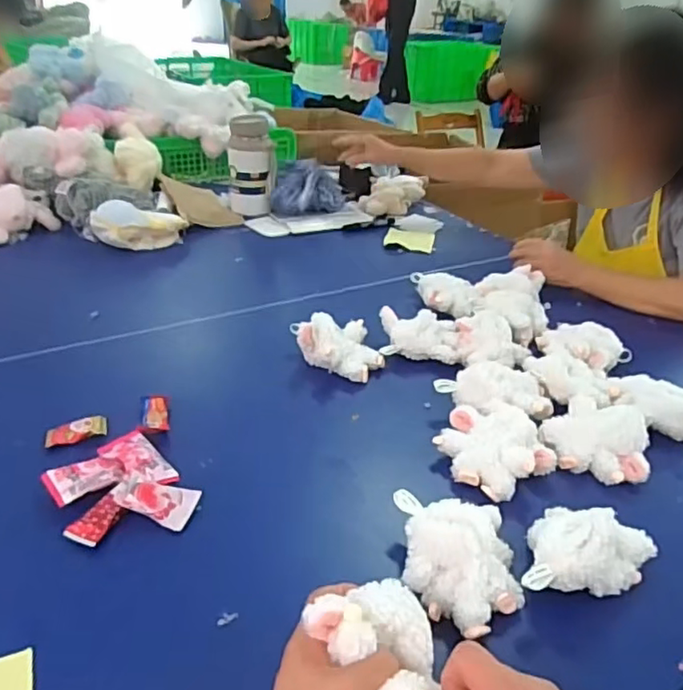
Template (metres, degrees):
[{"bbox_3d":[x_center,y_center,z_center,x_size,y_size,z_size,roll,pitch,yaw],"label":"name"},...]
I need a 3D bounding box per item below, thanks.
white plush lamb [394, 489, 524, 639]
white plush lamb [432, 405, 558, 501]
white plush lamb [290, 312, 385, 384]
[{"bbox_3d":[0.104,0.188,0.547,0.096,0.057,0.129,3,31,-1],"label":"white plush lamb"},{"bbox_3d":[0.167,0.115,0.694,0.108,0.048,0.121,-16,36,-30],"label":"white plush lamb"},{"bbox_3d":[-0.005,0.003,0.856,0.129,0.063,0.091,4,31,1],"label":"white plush lamb"}]

